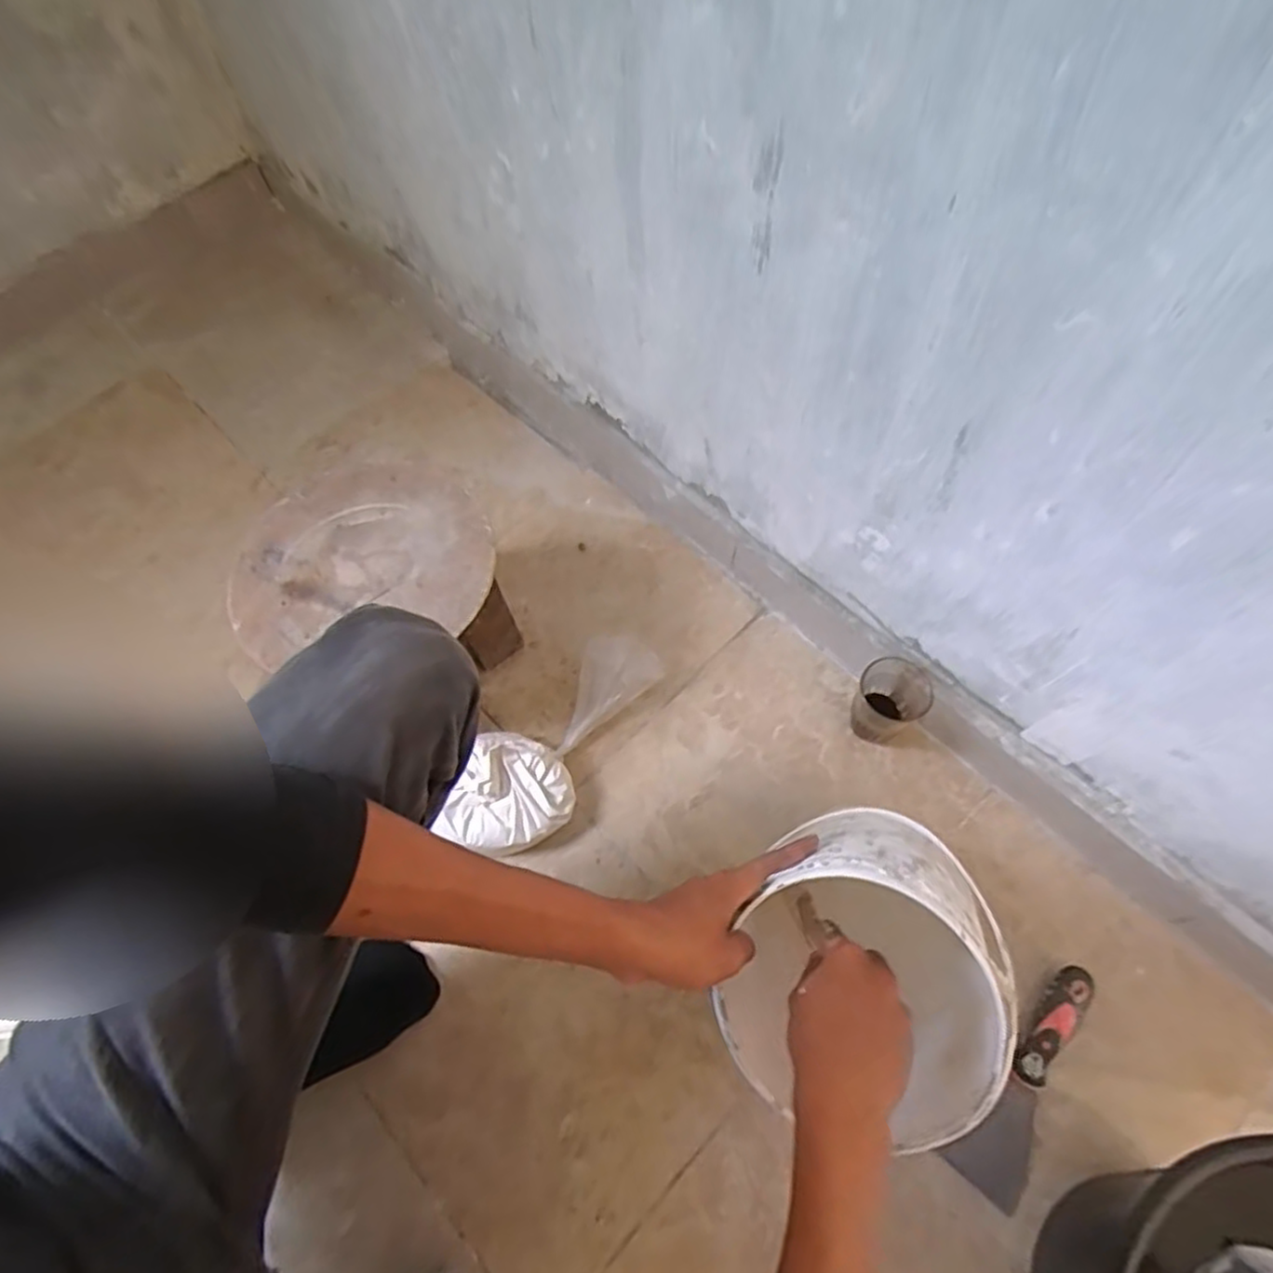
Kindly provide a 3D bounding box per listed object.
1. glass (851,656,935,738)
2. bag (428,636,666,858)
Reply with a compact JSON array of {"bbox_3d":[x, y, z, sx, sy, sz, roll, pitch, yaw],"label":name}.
[{"bbox_3d":[0.251,0.067,0.706,0.063,0.084,0.069,26,64,16],"label":"glass"},{"bbox_3d":[-0.083,0.106,0.732,0.110,0.052,0.262,27,64,17],"label":"bag"}]

